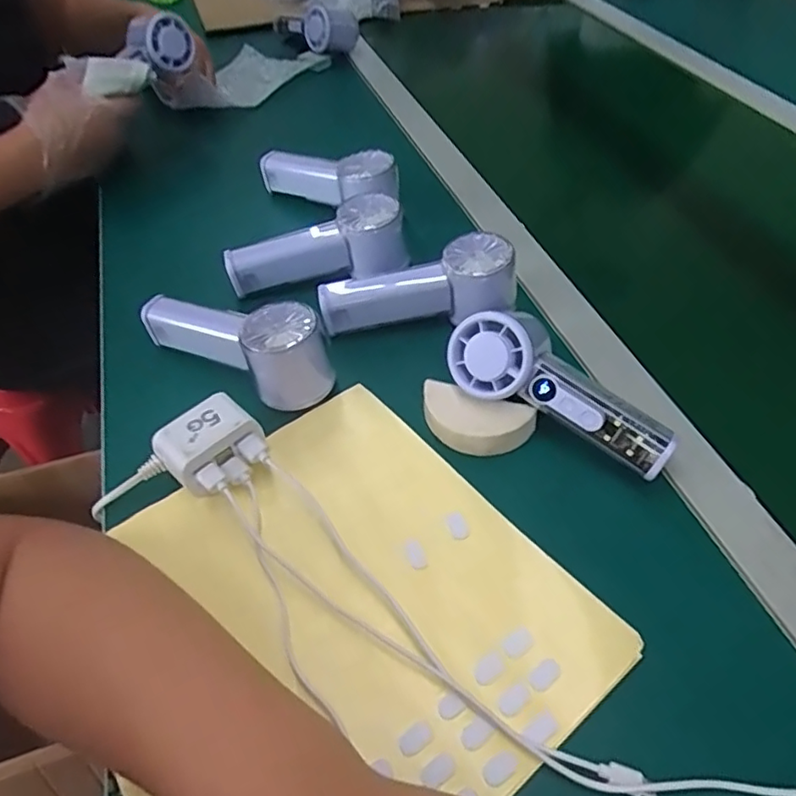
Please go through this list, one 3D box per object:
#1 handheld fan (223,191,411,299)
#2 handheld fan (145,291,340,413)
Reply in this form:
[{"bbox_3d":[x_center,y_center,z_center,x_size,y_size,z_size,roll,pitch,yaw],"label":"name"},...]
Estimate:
[{"bbox_3d":[-0.070,-0.128,0.517,0.152,0.059,0.047,-16,50,-13],"label":"handheld fan"},{"bbox_3d":[-0.118,-0.042,0.447,0.161,0.064,0.053,20,51,17],"label":"handheld fan"}]

